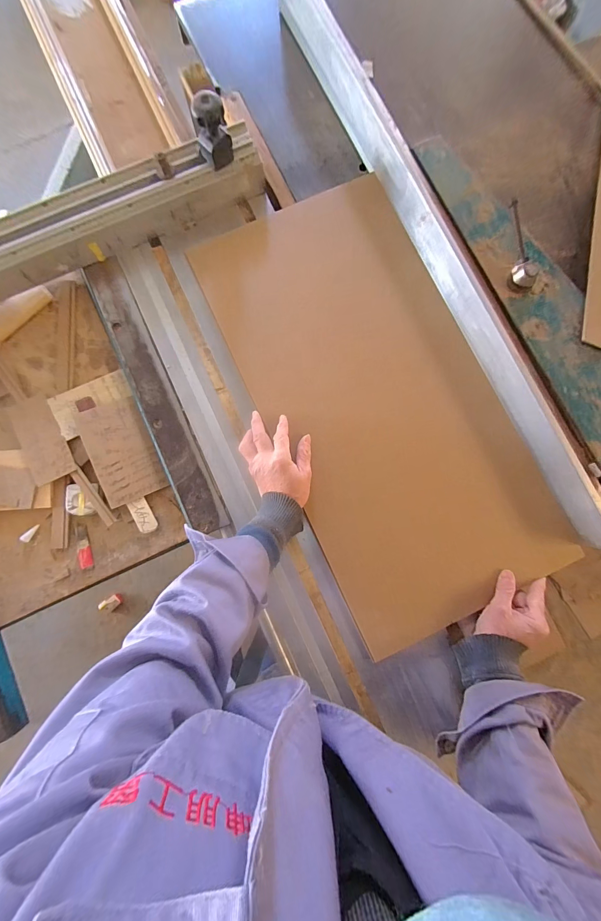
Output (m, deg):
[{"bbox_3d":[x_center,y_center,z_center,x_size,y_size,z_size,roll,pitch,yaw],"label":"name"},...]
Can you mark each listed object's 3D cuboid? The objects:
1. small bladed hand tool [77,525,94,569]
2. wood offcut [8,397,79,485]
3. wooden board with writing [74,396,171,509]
[{"bbox_3d":[-0.373,0.149,0.557,0.023,0.011,0.073,-15,88,-3],"label":"small bladed hand tool"},{"bbox_3d":[-0.455,-0.039,0.564,0.076,0.010,0.159,-28,89,-3],"label":"wood offcut"},{"bbox_3d":[-0.308,-0.020,0.558,0.100,0.012,0.177,-23,86,-19],"label":"wooden board with writing"}]

